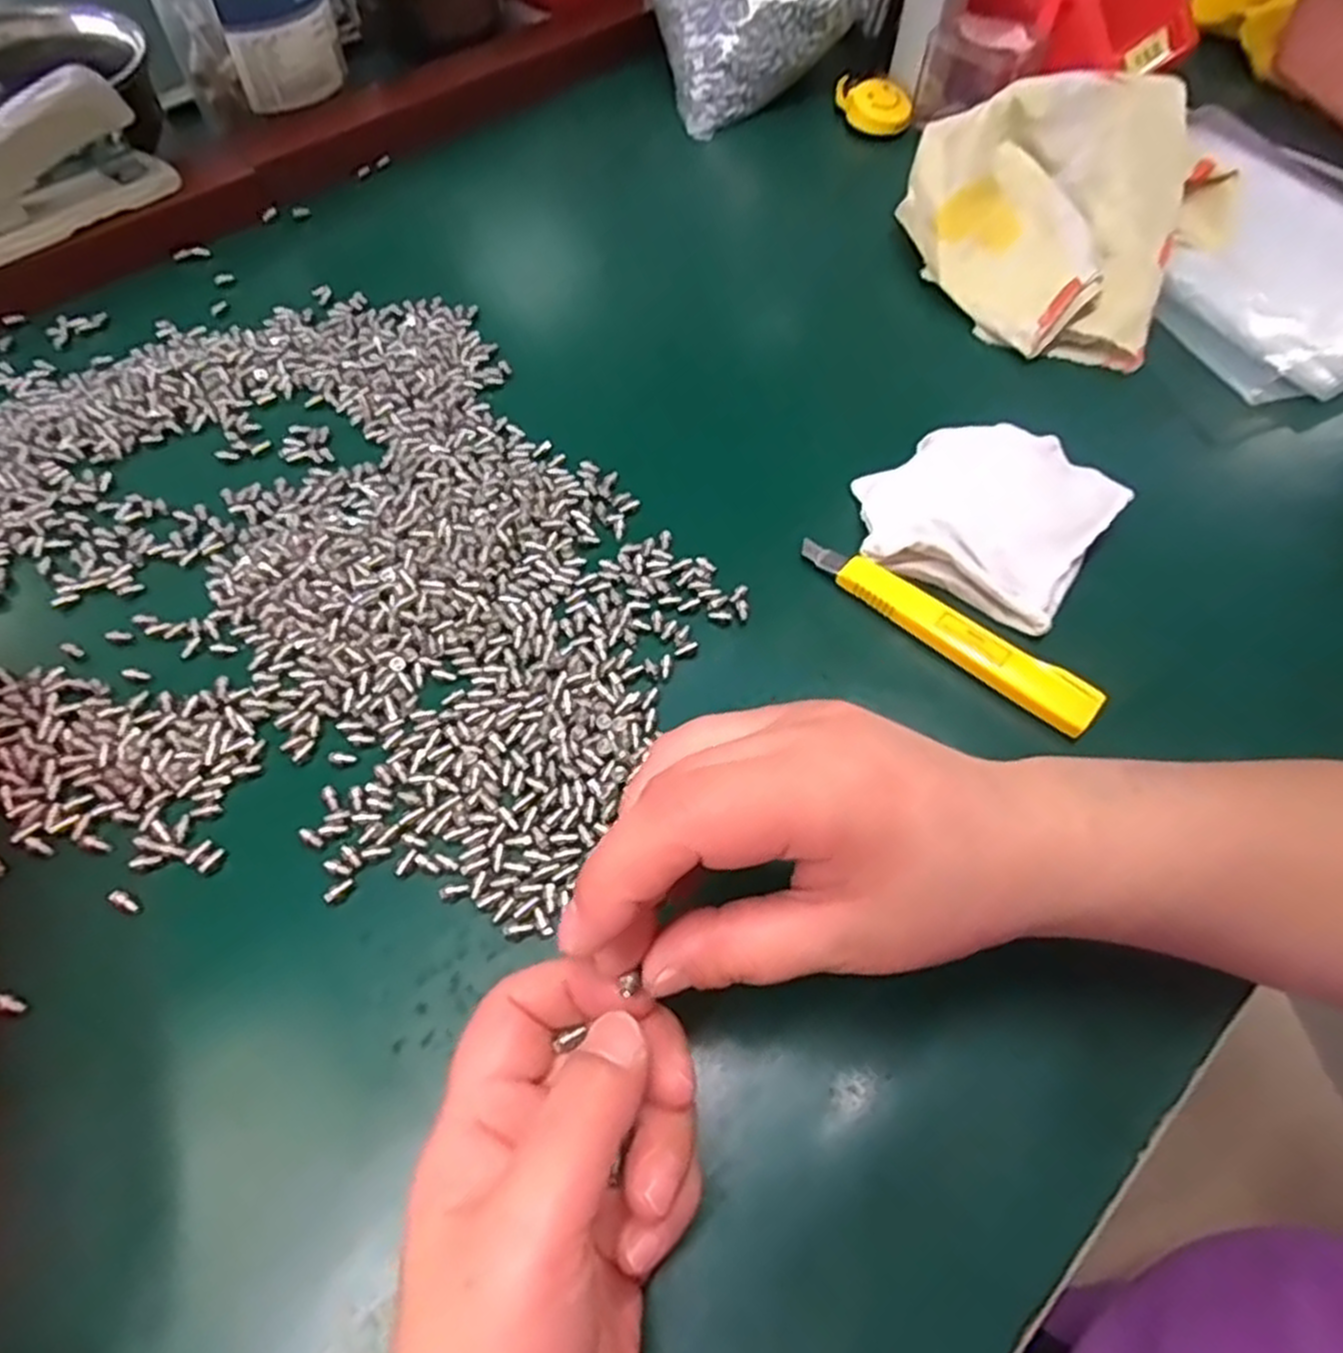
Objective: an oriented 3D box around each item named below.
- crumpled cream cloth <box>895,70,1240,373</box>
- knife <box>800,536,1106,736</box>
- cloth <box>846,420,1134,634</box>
[{"bbox_3d":[0.215,-0.259,0.441,0.167,0.075,0.159,26,62,13],"label":"crumpled cream cloth"},{"bbox_3d":[0.114,-0.022,0.333,0.132,0.012,0.021,38,65,18],"label":"knife"},{"bbox_3d":[0.135,-0.073,0.353,0.097,0.030,0.086,32,63,15],"label":"cloth"}]

